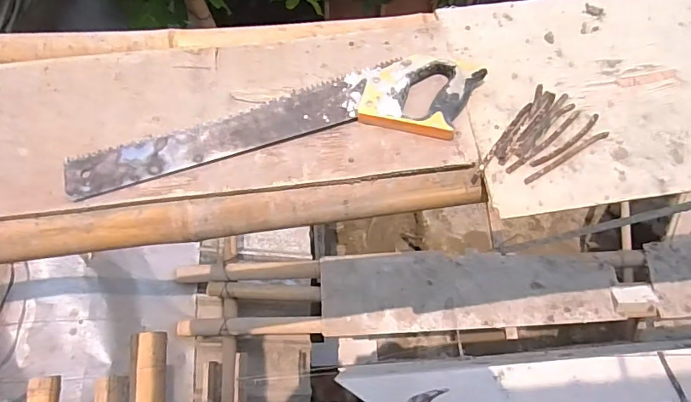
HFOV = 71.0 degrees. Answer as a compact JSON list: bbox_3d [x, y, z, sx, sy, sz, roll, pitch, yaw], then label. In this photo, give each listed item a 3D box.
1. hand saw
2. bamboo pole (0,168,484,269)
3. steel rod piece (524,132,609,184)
[{"bbox_3d":[-0.083,-0.101,0.610,0.516,0.023,0.115,-10,72,-2],"label":"hand saw"},{"bbox_3d":[-0.369,0.044,0.594,1.096,0.082,0.059,-8,72,-1],"label":"bamboo pole"},{"bbox_3d":[0.273,-0.055,0.598,0.125,0.004,0.009,-30,74,-8],"label":"steel rod piece"}]

